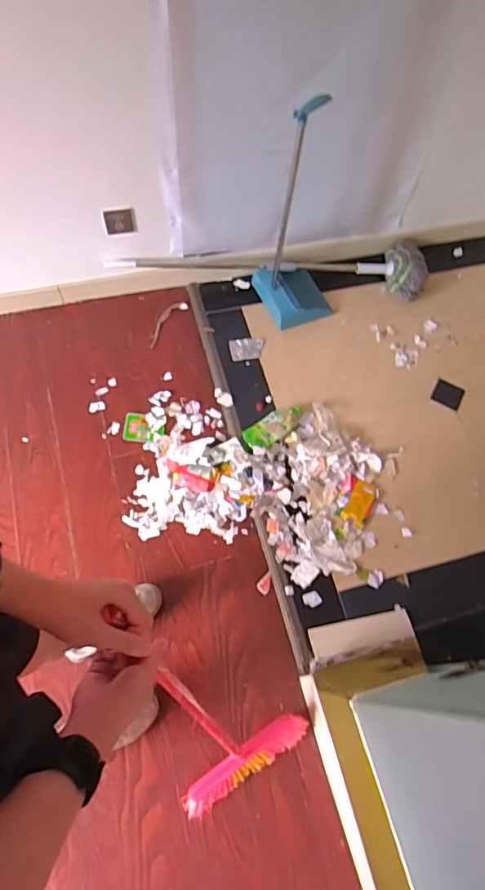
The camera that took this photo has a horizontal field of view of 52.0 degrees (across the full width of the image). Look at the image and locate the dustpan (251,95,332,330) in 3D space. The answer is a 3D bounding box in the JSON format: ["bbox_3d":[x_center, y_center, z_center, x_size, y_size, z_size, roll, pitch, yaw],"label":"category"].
[{"bbox_3d":[0.182,-0.646,1.494,0.204,0.685,0.247,-28,70,-15],"label":"dustpan"}]

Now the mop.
[{"bbox_3d":[0.108,-0.623,1.722,1.126,0.087,0.228,-4,66,-5],"label":"mop"}]

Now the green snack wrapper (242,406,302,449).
[{"bbox_3d":[0.103,-0.060,1.565,0.206,0.024,0.088,-31,71,-16],"label":"green snack wrapper"}]

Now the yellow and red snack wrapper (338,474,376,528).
[{"bbox_3d":[0.351,0.171,1.490,0.089,0.014,0.139,22,66,7],"label":"yellow and red snack wrapper"}]

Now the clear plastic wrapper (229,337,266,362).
[{"bbox_3d":[0.018,-0.330,1.706,0.125,0.014,0.084,-4,66,-5],"label":"clear plastic wrapper"}]

